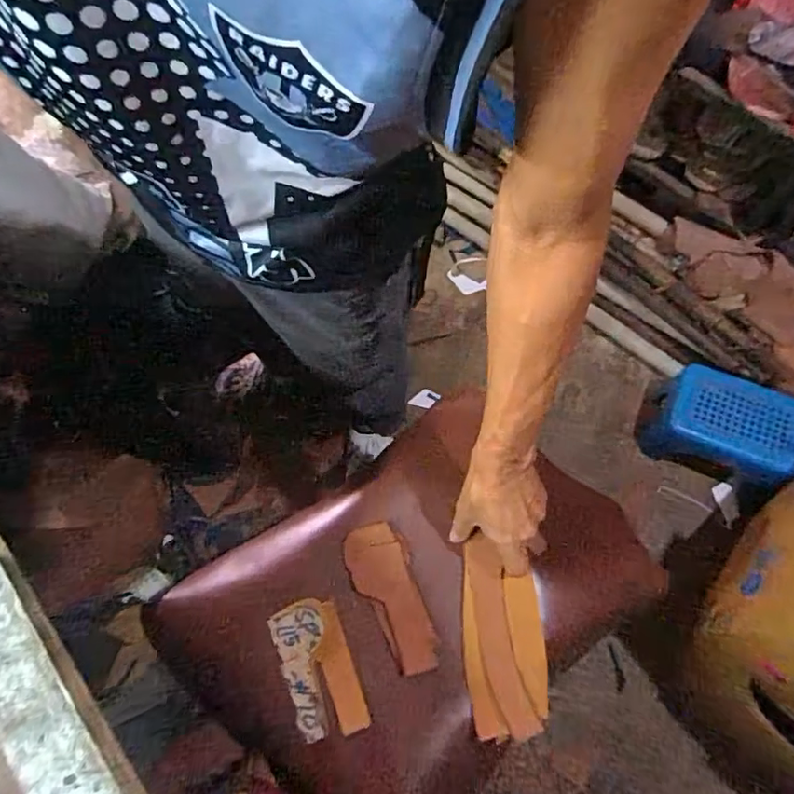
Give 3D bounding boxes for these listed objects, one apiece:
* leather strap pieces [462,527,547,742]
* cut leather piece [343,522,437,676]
[{"bbox_3d":[0.106,0.241,0.570,0.078,0.022,0.179,-5,65,0],"label":"leather strap pieces"},{"bbox_3d":[-0.008,0.213,0.594,0.060,0.009,0.153,-19,70,-10],"label":"cut leather piece"}]

